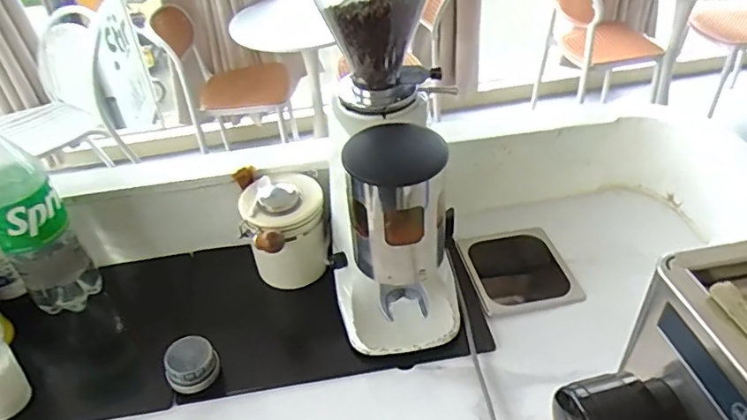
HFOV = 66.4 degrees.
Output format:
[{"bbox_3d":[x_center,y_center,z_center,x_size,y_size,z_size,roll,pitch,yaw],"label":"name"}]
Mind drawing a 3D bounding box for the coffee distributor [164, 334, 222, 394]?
[{"bbox_3d":[-0.255,0.215,0.797,0.069,0.057,0.057,-26,44,-24],"label":"coffee distributor"}]

